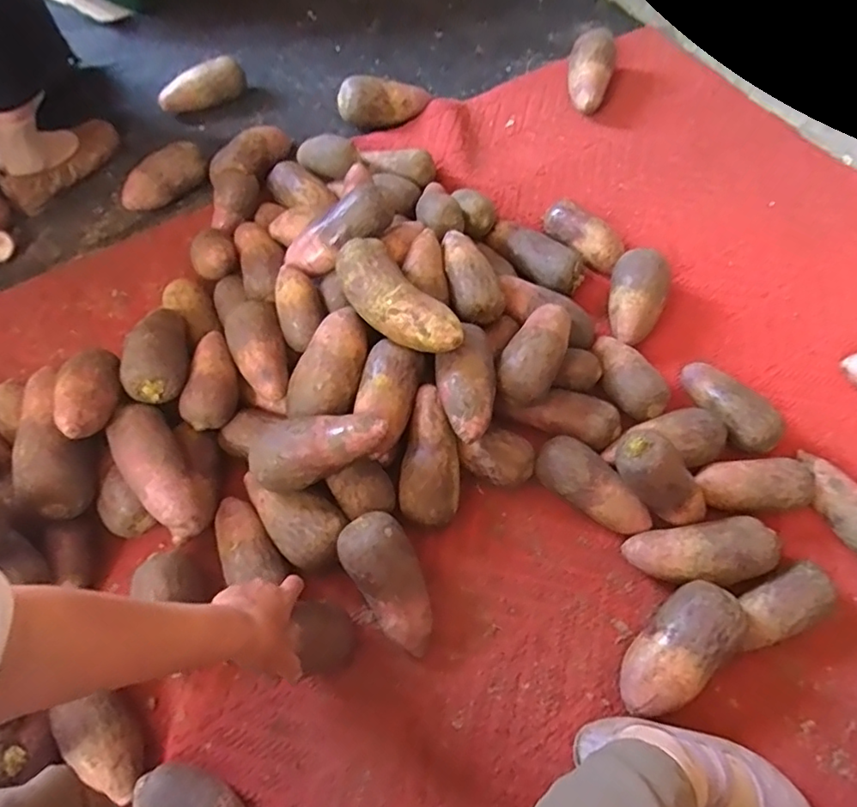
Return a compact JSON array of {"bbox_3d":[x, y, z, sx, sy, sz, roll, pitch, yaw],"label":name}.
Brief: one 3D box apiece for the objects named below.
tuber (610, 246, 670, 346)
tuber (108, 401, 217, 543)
[{"bbox_3d":[0.310,-0.157,0.846,0.079,0.083,0.136,18,68,9],"label":"tuber"},{"bbox_3d":[-0.330,0.083,0.695,0.076,0.069,0.176,-32,85,-11],"label":"tuber"}]

